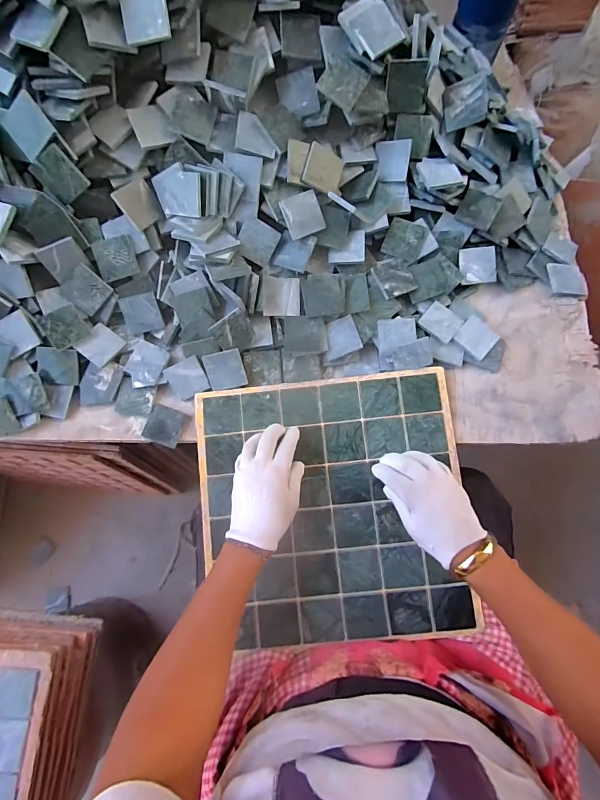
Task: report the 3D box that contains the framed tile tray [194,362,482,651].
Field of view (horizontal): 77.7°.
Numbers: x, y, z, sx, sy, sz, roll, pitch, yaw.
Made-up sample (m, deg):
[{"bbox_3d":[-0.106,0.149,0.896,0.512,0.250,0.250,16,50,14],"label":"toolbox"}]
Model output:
[{"bbox_3d":[0.038,0.131,0.474,0.324,0.020,0.317,-5,82,1],"label":"framed tile tray"}]

